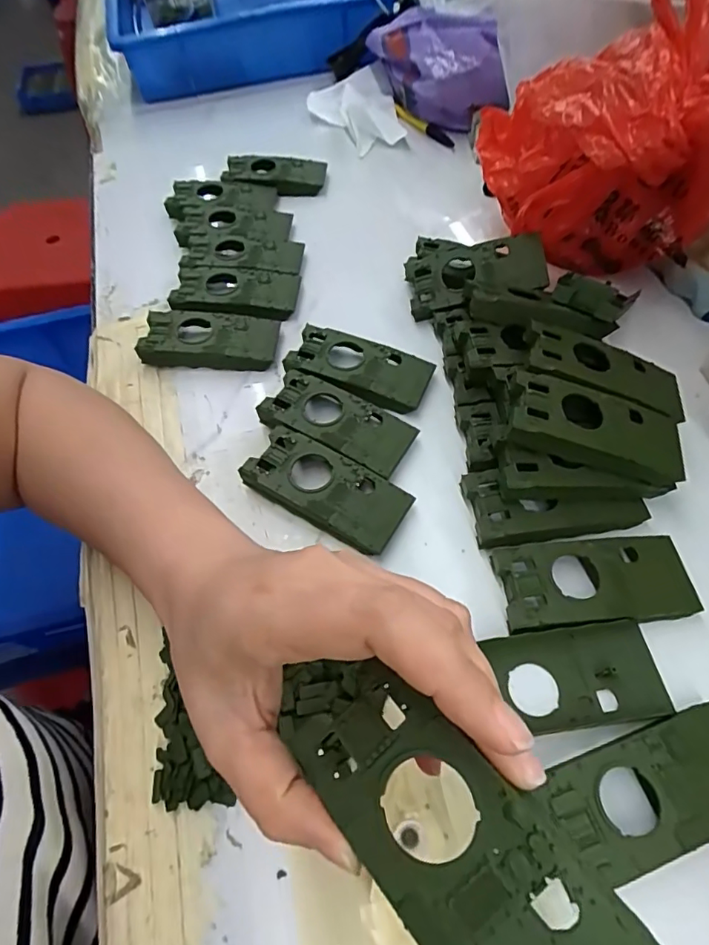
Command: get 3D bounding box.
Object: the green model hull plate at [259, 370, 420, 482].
[{"bbox_3d":[-0.011,-0.034,0.355,0.103,0.016,0.048,24,62,17],"label":"green model hull plate"}]

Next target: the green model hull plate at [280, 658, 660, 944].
[{"bbox_3d":[0.028,0.103,0.139,0.046,0.004,0.106,-47,66,-1],"label":"green model hull plate"}]

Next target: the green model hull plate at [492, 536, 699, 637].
[{"bbox_3d":[0.133,0.062,0.287,0.104,0.018,0.047,-6,58,-1],"label":"green model hull plate"}]

